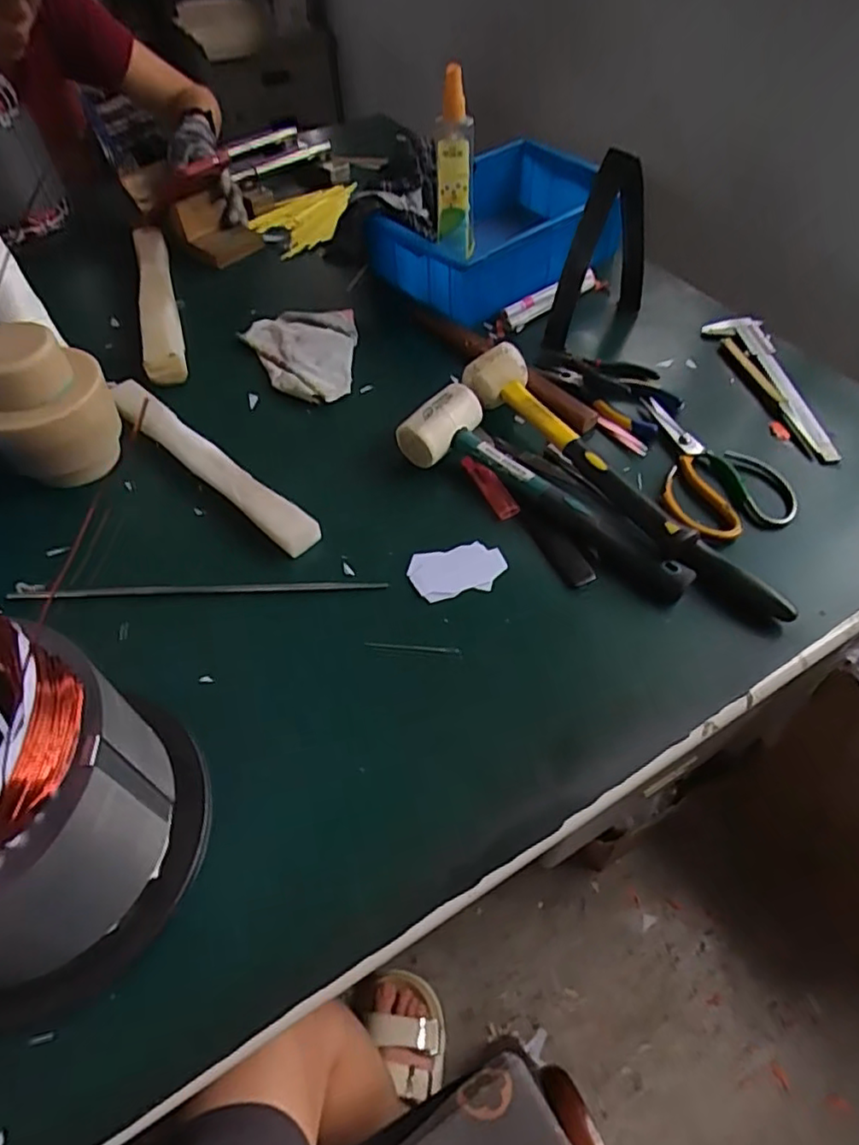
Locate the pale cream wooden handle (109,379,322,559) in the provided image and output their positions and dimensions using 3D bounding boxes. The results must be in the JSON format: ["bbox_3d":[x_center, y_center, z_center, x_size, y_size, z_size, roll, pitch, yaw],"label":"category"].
[{"bbox_3d":[-0.210,-0.105,0.587,0.291,0.021,0.034,36,62,25],"label":"pale cream wooden handle"}]

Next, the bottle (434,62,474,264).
[{"bbox_3d":[0.026,-0.425,0.668,0.043,0.163,0.041,-2,53,1],"label":"bottle"}]

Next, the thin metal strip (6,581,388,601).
[{"bbox_3d":[-0.187,0.014,0.511,0.299,0.005,0.009,-2,53,0],"label":"thin metal strip"}]

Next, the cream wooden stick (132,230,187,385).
[{"bbox_3d":[-0.333,-0.340,0.769,0.046,0.042,0.347,-16,54,-10],"label":"cream wooden stick"}]

